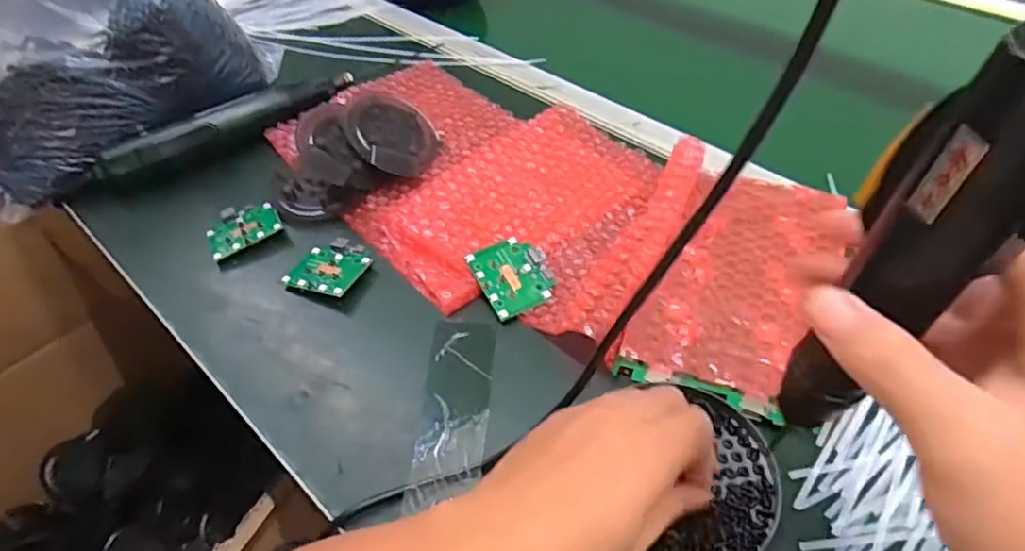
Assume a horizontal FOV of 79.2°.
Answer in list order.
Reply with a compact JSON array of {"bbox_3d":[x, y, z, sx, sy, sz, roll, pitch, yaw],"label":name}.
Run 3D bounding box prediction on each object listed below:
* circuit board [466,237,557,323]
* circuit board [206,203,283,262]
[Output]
[{"bbox_3d":[0.001,-0.001,0.461,0.054,0.004,0.057,-25,67,-20],"label":"circuit board"},{"bbox_3d":[-0.225,-0.040,0.518,0.057,0.012,0.048,-26,52,-17],"label":"circuit board"}]

